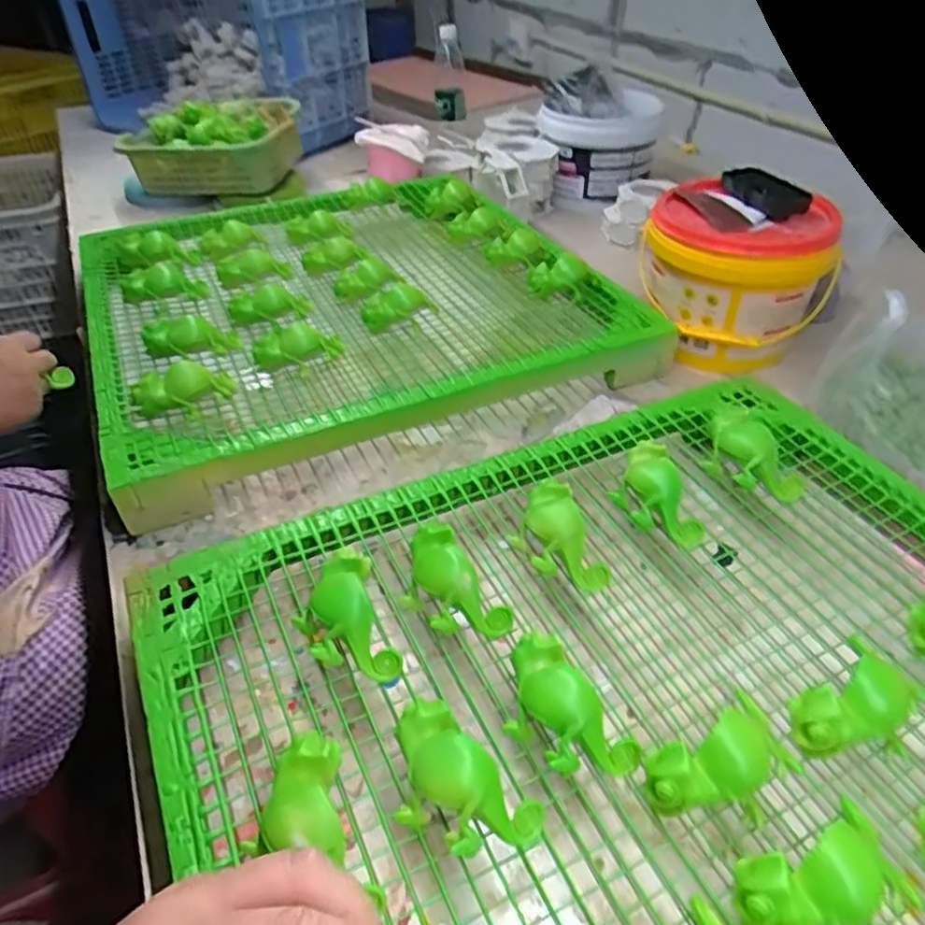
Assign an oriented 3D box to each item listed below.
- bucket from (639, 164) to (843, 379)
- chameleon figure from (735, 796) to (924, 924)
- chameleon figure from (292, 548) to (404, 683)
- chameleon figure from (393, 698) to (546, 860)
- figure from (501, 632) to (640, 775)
[{"bbox_3d":[0.316,-0.224,0.799,0.202,0.164,0.174,15,44,18],"label":"bucket"},{"bbox_3d":[0.186,0.213,0.344,0.096,0.045,0.053,-19,44,-18],"label":"chameleon figure"},{"bbox_3d":[-0.080,0.105,0.457,0.057,0.034,0.084,-15,43,-14],"label":"chameleon figure"},{"bbox_3d":[-0.006,0.180,0.379,0.091,0.044,0.053,30,51,31],"label":"chameleon figure"},{"bbox_3d":[0.058,0.154,0.417,0.054,0.049,0.095,-28,48,-26],"label":"figure"}]

